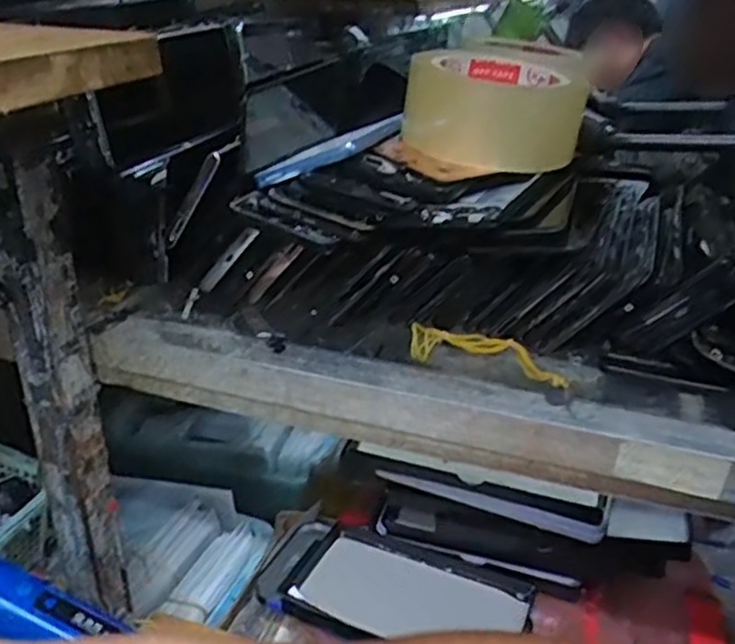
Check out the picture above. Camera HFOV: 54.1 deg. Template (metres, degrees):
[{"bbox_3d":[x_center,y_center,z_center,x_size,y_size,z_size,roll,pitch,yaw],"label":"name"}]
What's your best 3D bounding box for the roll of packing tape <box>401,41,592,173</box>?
[{"bbox_3d":[0.080,-0.141,0.460,0.110,0.063,0.101,4,27,3],"label":"roll of packing tape"}]

